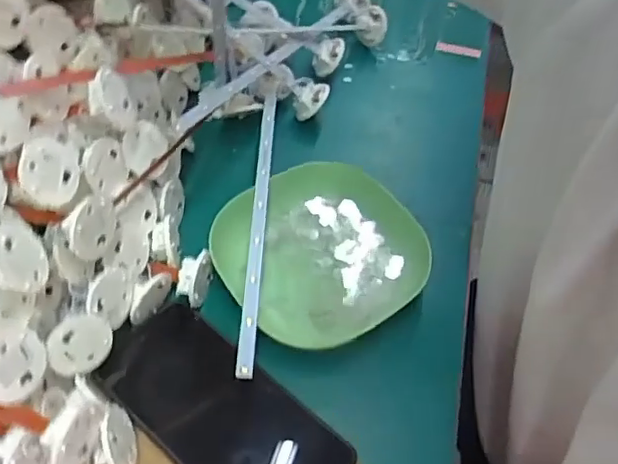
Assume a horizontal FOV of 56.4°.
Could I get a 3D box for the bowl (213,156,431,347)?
[{"bbox_3d":[0.011,0.013,0.424,0.145,0.035,0.132,0,54,0],"label":"bowl"}]

